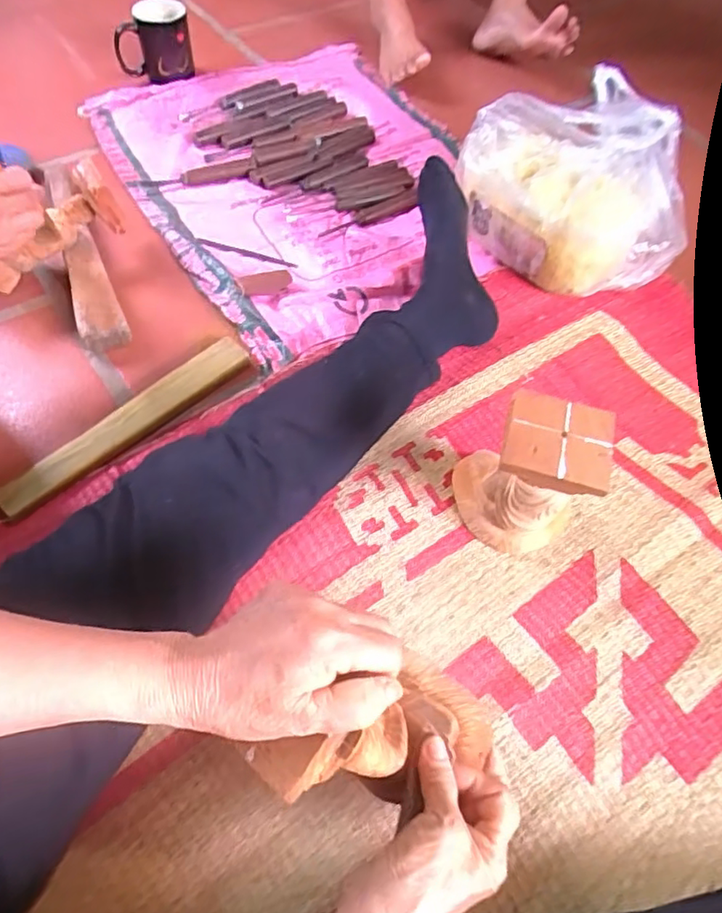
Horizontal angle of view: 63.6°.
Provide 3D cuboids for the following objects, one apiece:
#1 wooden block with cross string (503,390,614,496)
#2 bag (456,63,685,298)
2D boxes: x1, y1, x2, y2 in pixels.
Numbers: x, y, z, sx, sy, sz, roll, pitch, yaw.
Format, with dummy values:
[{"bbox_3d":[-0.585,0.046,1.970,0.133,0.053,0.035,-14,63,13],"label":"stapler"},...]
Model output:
[{"bbox_3d":[0.146,-0.010,0.432,0.078,0.020,0.067,16,59,7],"label":"wooden block with cross string"},{"bbox_3d":[0.289,-0.348,0.739,0.270,0.168,0.232,41,65,20],"label":"bag"}]

